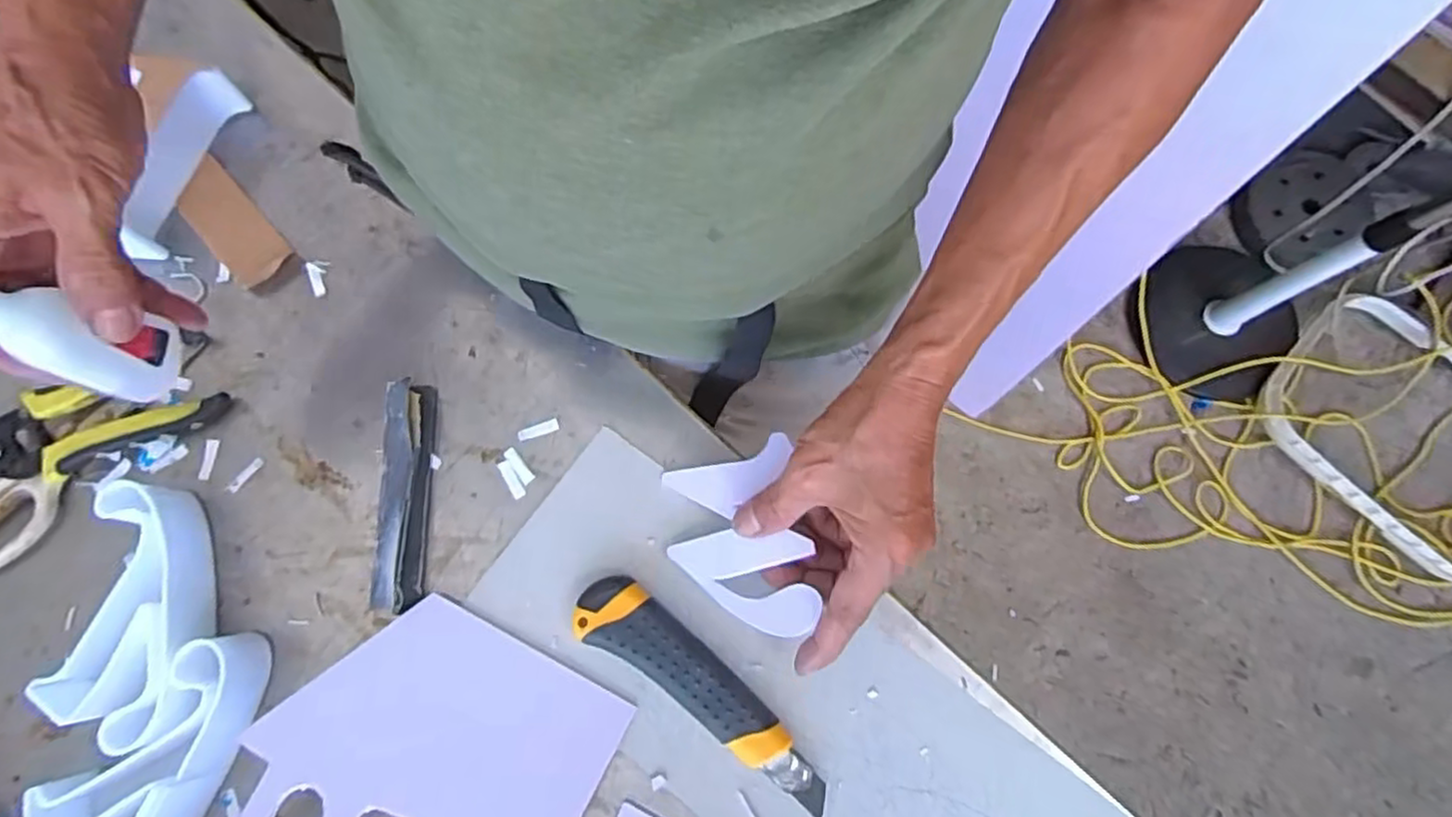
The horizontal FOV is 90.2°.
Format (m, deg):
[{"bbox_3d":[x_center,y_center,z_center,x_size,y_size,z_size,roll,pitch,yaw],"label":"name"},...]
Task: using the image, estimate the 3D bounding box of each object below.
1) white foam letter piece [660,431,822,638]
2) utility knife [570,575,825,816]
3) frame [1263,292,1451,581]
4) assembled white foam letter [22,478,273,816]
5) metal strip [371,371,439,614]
[{"bbox_3d":[0.006,0.075,0.404,0.077,0.006,0.104,-16,64,17],"label":"white foam letter piece"},{"bbox_3d":[-0.011,0.152,0.397,0.164,0.019,0.040,34,77,7],"label":"utility knife"},{"bbox_3d":[1.116,0.034,1.165,0.459,0.059,0.362,41,78,9],"label":"frame"},{"bbox_3d":[-0.306,0.146,0.392,0.101,0.042,0.212,-11,76,-4],"label":"assembled white foam letter"},{"bbox_3d":[-0.193,0.050,0.431,0.031,0.016,0.133,-1,75,-2],"label":"metal strip"}]

